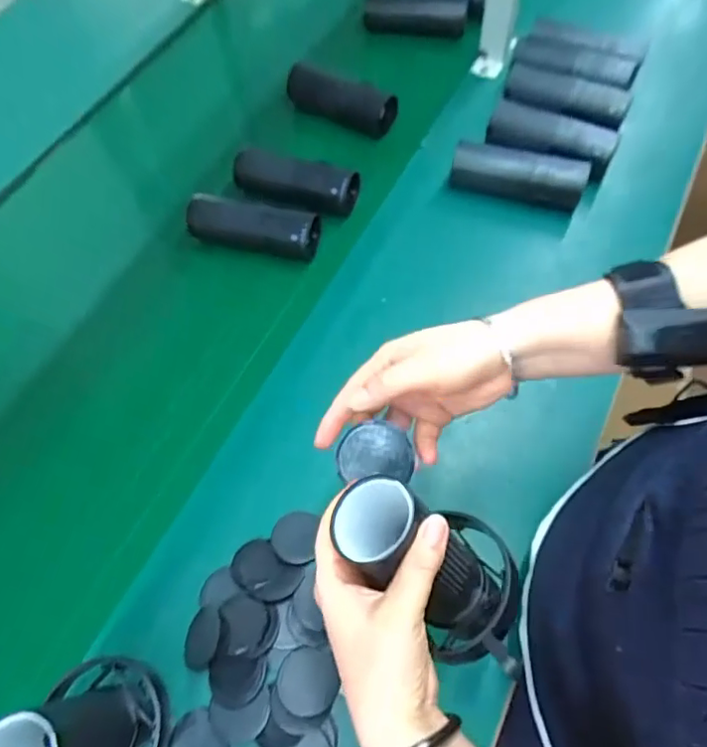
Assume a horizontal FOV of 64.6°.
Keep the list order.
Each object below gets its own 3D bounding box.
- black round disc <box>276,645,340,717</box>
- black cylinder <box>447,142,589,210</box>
[{"bbox_3d":[-0.038,0.257,0.469,0.051,0.008,0.050,-2,63,3],"label":"black round disc"},{"bbox_3d":[0.207,-0.250,0.704,0.166,0.044,0.044,12,64,10],"label":"black cylinder"}]

